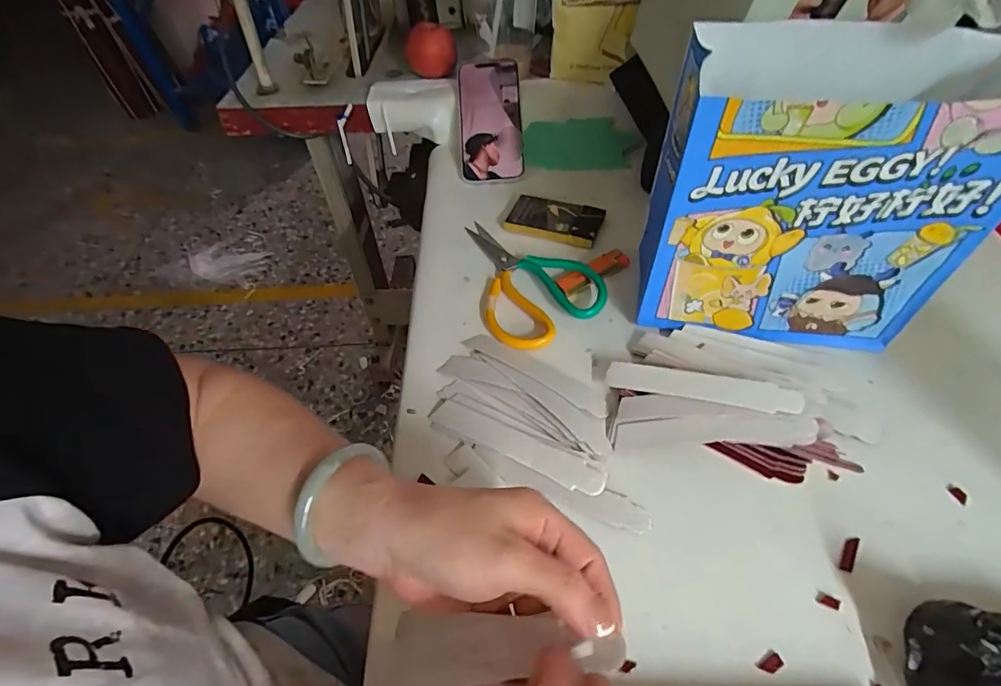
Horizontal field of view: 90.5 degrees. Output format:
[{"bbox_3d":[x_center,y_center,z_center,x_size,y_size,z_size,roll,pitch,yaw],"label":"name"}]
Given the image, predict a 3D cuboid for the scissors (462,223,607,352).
[{"bbox_3d":[0.027,-0.075,0.500,0.110,0.021,0.189,-15,51,-7],"label":"scissors"}]

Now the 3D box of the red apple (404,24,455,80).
[{"bbox_3d":[-0.094,-0.396,0.666,0.067,0.053,0.062,-6,51,-1],"label":"red apple"}]

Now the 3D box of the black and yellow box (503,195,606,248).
[{"bbox_3d":[0.059,-0.135,0.539,0.100,0.015,0.052,18,55,18],"label":"black and yellow box"}]

